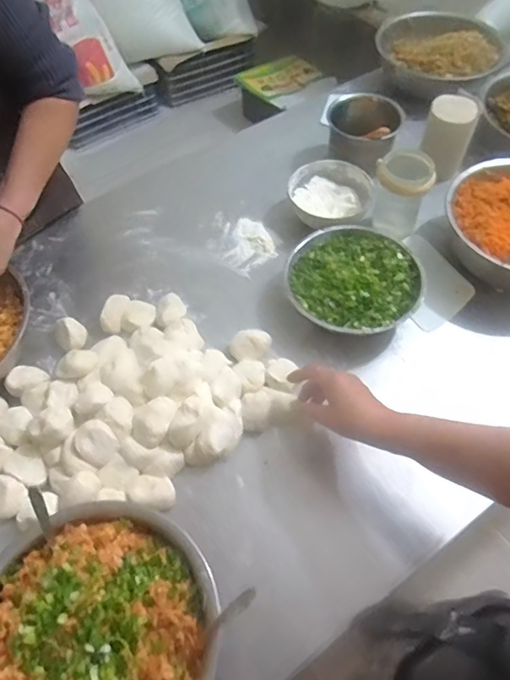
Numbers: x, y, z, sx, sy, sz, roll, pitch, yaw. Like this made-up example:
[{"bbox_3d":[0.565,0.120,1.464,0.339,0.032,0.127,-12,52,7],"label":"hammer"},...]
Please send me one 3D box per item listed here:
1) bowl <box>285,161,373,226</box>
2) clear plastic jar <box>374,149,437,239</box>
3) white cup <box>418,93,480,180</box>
[{"bbox_3d":[0.122,-0.244,0.867,0.135,0.048,0.134,-1,58,1],"label":"bowl"},{"bbox_3d":[0.236,-0.235,0.822,0.086,0.114,0.073,29,63,18],"label":"clear plastic jar"},{"bbox_3d":[0.345,-0.372,0.911,0.081,0.119,0.080,18,60,13],"label":"white cup"}]

